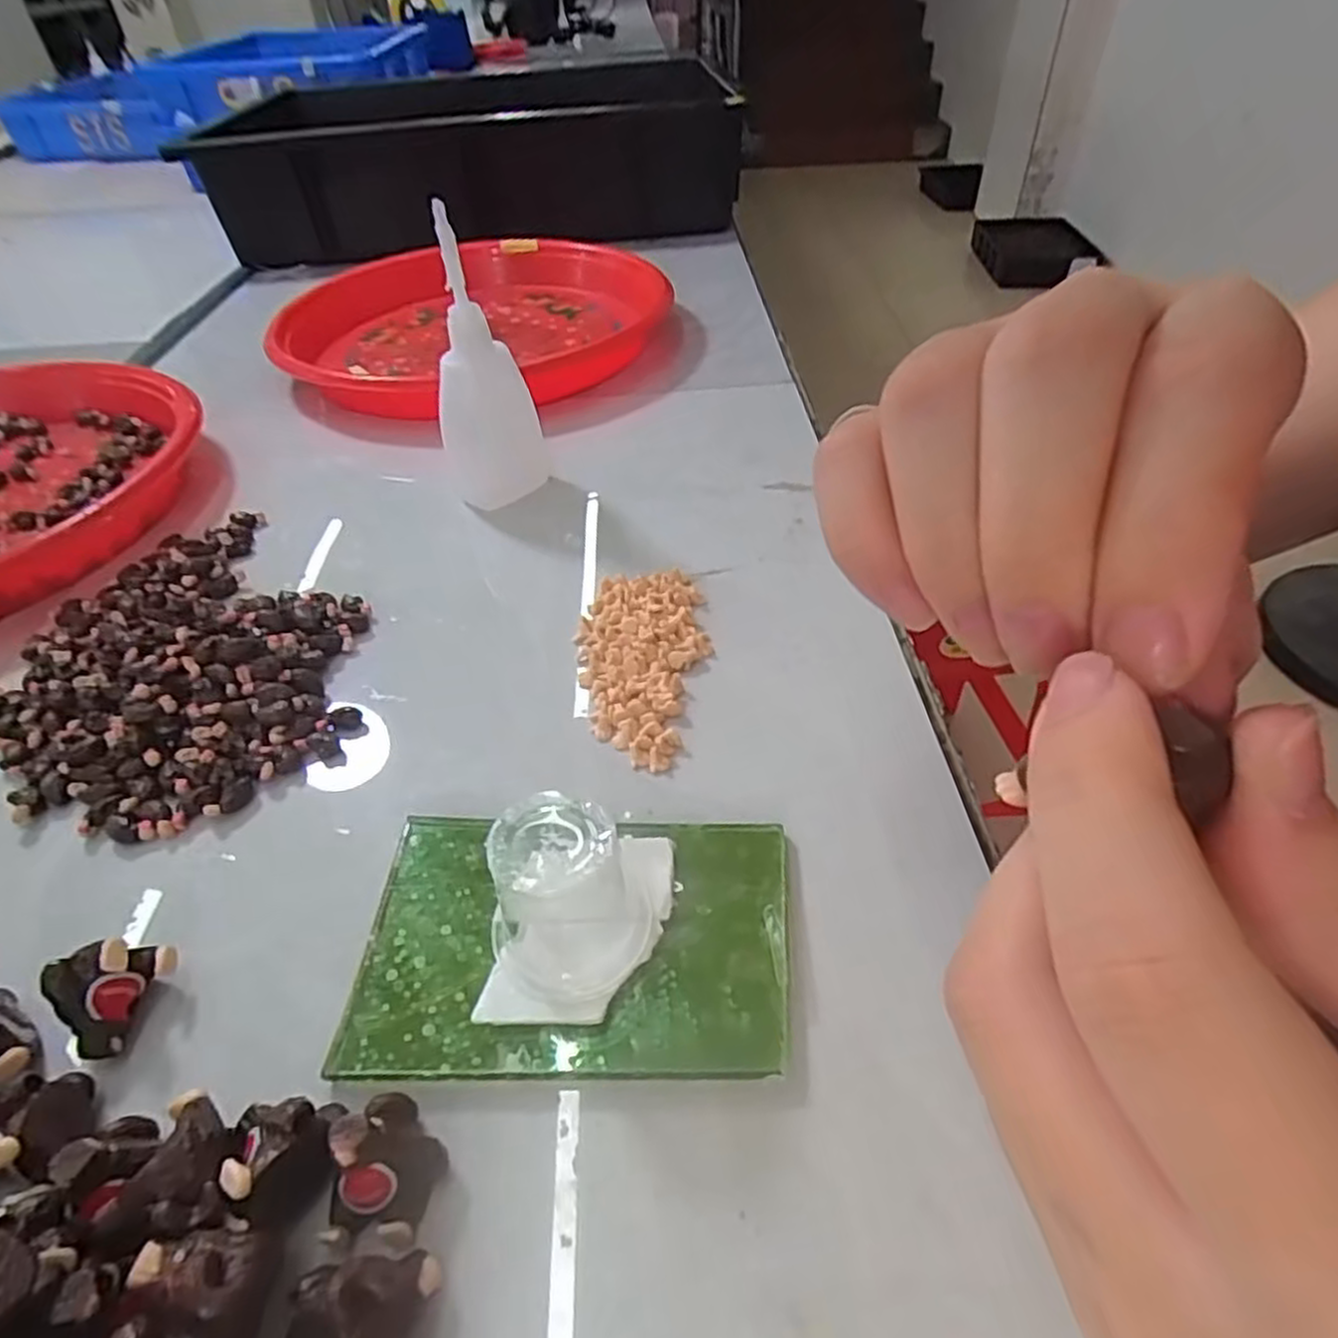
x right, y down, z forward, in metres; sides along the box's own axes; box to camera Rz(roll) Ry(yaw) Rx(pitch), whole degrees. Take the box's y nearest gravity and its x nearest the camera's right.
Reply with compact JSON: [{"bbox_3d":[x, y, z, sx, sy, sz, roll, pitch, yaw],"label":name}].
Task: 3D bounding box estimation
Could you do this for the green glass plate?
[{"bbox_3d":[-0.023,0.066,0.189,0.104,0.008,0.067,1,43,3],"label":"green glass plate"}]

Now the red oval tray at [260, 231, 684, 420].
[{"bbox_3d":[-0.126,-0.228,0.488,0.232,0.032,0.223,-17,46,-16],"label":"red oval tray"}]

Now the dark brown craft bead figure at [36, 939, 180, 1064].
[{"bbox_3d":[-0.131,0.074,0.177,0.016,0.021,0.024,12,45,14],"label":"dark brown craft bead figure"}]

